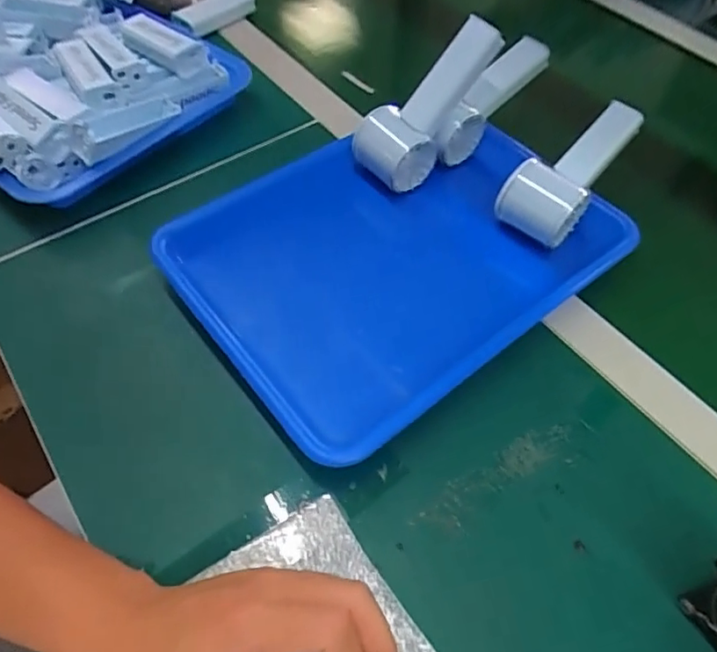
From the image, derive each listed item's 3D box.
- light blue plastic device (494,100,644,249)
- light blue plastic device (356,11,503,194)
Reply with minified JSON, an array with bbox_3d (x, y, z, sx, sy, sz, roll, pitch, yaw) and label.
[{"bbox_3d":[0.179,-0.135,0.483,0.062,0.055,0.132,31,60,18],"label":"light blue plastic device"},{"bbox_3d":[0.059,-0.191,0.490,0.056,0.047,0.148,45,102,23],"label":"light blue plastic device"}]

